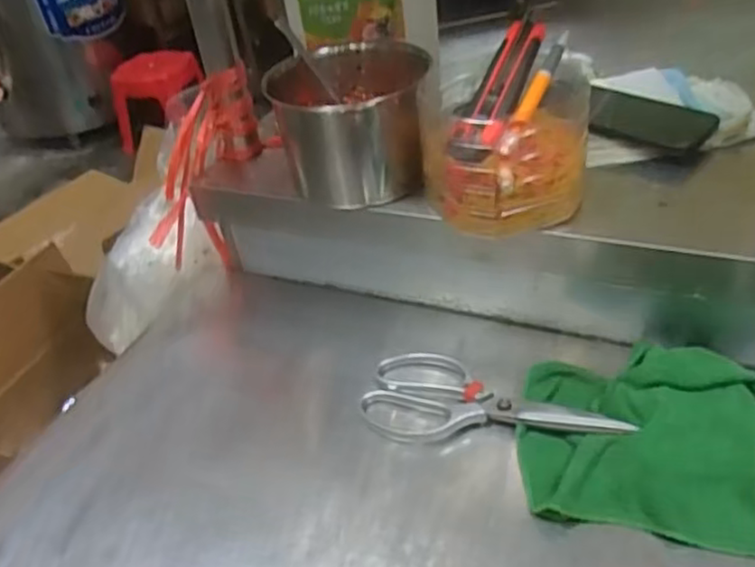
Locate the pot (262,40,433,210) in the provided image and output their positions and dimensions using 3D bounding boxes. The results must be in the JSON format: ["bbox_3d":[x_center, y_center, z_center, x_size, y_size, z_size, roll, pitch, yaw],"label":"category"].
[{"bbox_3d":[-0.019,-0.152,0.661,0.136,0.128,0.133,-2,38,8],"label":"pot"}]

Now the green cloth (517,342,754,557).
[{"bbox_3d":[0.211,0.116,0.540,0.189,0.032,0.166,3,37,15],"label":"green cloth"}]

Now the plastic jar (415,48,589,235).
[{"bbox_3d":[0.105,-0.115,0.578,0.134,0.110,0.103,-2,38,8],"label":"plastic jar"}]

